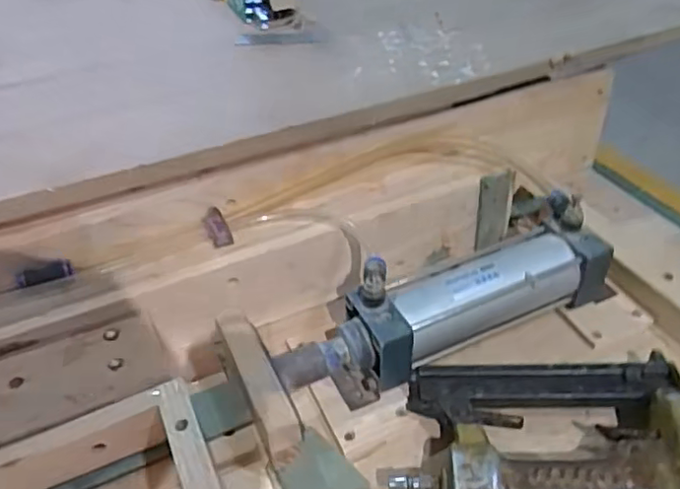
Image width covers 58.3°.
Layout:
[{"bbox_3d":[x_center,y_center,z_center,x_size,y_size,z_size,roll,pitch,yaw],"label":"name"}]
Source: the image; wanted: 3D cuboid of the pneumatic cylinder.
[{"bbox_3d":[0.085,0.046,0.489,0.290,0.082,0.063,-19,42,-18],"label":"pneumatic cylinder"}]

